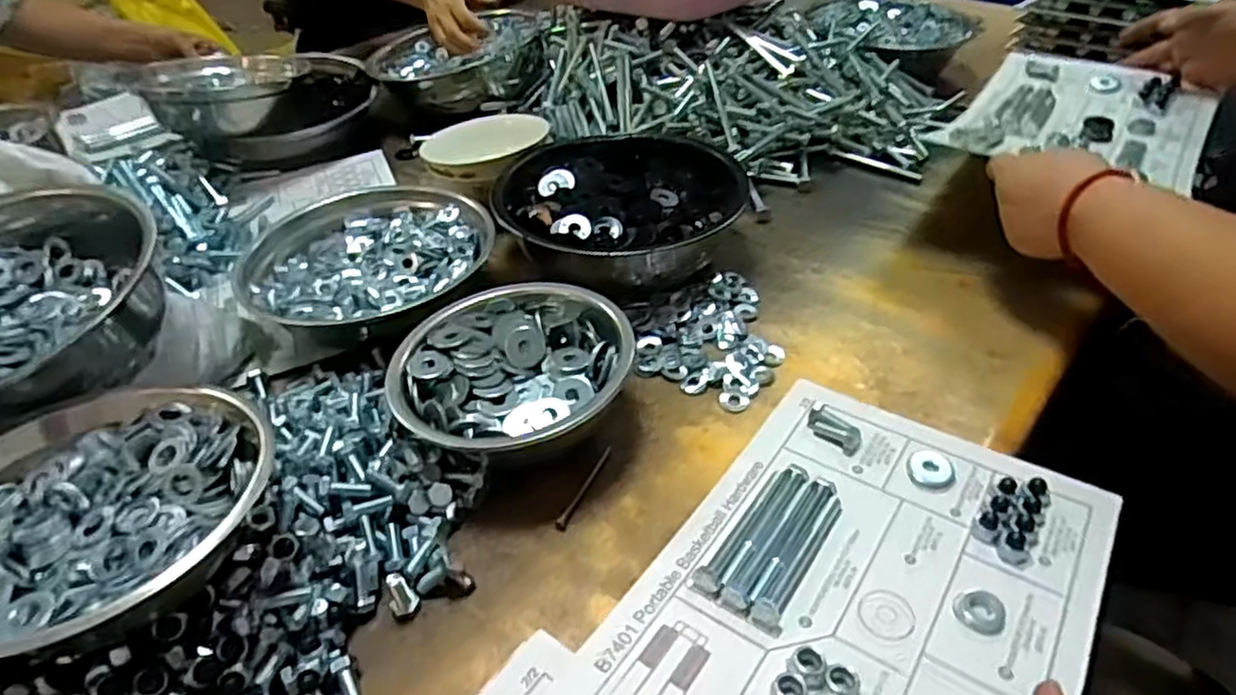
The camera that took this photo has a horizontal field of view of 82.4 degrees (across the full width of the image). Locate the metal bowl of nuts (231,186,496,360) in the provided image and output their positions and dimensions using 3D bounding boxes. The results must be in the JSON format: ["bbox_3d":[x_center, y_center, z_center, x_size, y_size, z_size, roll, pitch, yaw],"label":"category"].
[{"bbox_3d":[-0.229,-0.078,0.647,0.180,0.065,0.207,27,48,30],"label":"metal bowl of nuts"}]

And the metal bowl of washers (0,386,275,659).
[{"bbox_3d":[-0.282,0.089,0.385,0.176,0.050,0.165,-1,41,1],"label":"metal bowl of washers"}]

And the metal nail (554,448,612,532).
[{"bbox_3d":[-0.024,0.098,0.500,0.008,0.007,0.080,14,43,19],"label":"metal nail"}]

